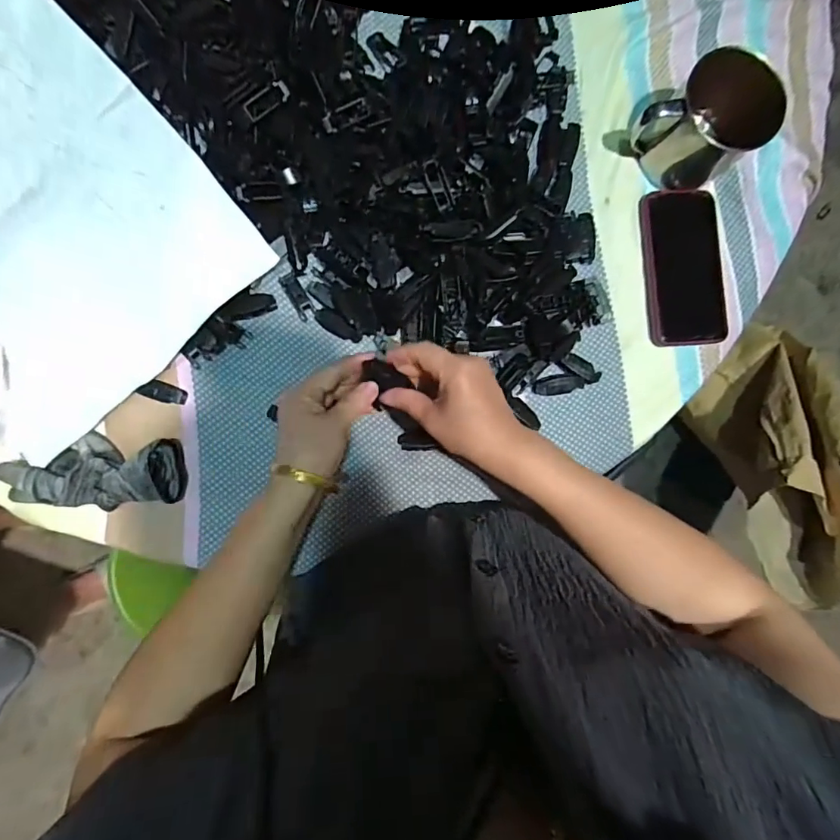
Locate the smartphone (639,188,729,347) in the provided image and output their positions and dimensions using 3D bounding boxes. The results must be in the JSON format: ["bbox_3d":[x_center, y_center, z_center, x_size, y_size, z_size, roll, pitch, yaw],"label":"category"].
[{"bbox_3d":[0.271,-0.157,0.513,0.081,0.015,0.158,-3,89,-4],"label":"smartphone"}]

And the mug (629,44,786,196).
[{"bbox_3d":[0.266,-0.274,0.474,0.086,0.098,0.089,-41,91,-4],"label":"mug"}]

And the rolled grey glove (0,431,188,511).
[{"bbox_3d":[-0.294,0.045,0.442,0.155,0.048,0.065,3,88,-4],"label":"rolled grey glove"}]

